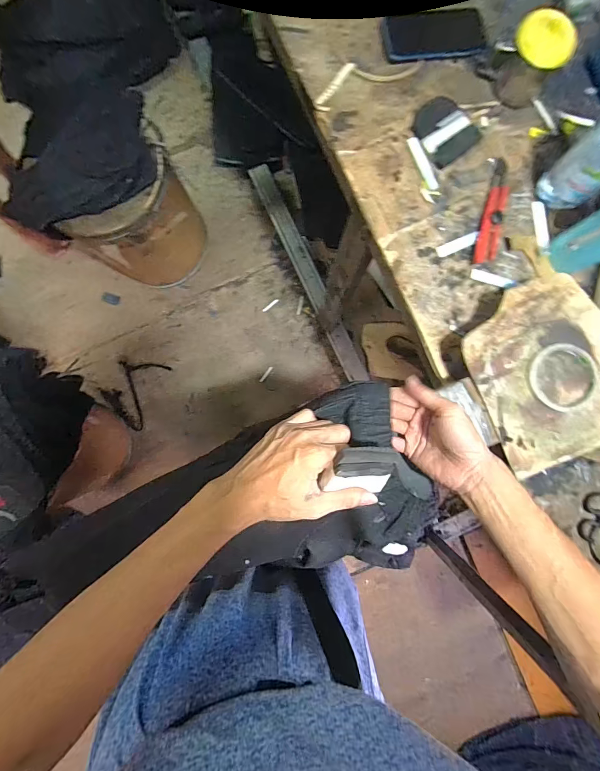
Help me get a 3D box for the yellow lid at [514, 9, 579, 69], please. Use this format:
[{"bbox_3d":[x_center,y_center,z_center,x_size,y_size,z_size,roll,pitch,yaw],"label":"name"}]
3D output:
[{"bbox_3d":[0.346,-0.485,0.506,0.084,0.017,0.063,37,107,-2],"label":"yellow lid"}]

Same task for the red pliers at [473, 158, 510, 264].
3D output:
[{"bbox_3d":[0.303,-0.271,0.566,0.032,0.016,0.176,15,87,-1],"label":"red pliers"}]

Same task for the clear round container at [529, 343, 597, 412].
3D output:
[{"bbox_3d":[0.365,-0.011,0.500,0.092,0.013,0.094,0,87,-2],"label":"clear round container"}]

